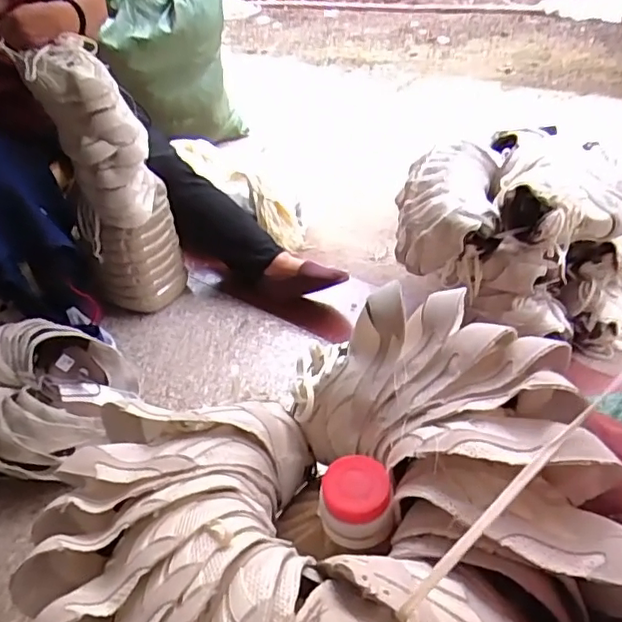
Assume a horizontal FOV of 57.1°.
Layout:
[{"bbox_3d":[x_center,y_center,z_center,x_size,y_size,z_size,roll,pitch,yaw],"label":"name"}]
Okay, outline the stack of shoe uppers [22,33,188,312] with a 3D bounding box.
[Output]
[{"bbox_3d":[-0.415,-0.245,1.231,0.217,0.548,0.150,-16,40,-10],"label":"stack of shoe uppers"}]

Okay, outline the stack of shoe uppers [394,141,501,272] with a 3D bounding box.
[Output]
[{"bbox_3d":[0.269,-0.199,1.139,0.191,0.159,0.258,2,40,12],"label":"stack of shoe uppers"}]

